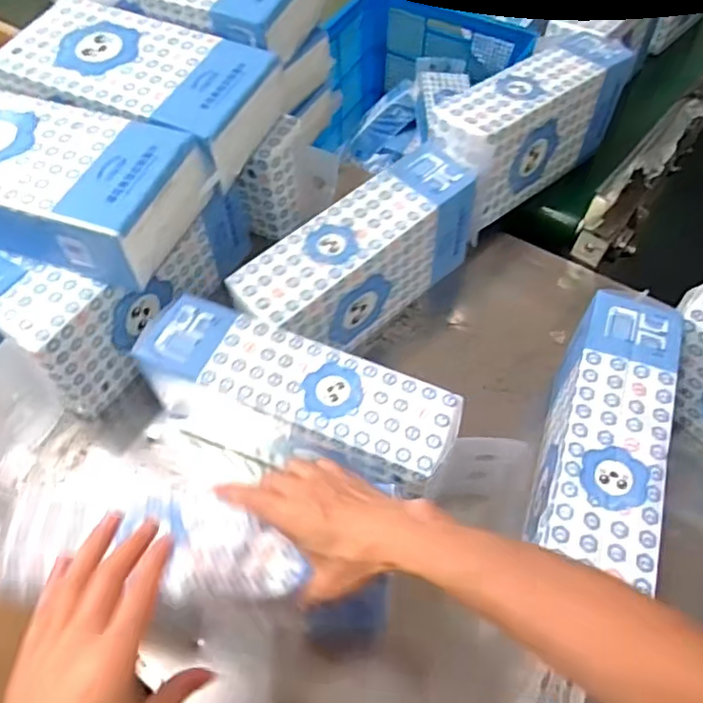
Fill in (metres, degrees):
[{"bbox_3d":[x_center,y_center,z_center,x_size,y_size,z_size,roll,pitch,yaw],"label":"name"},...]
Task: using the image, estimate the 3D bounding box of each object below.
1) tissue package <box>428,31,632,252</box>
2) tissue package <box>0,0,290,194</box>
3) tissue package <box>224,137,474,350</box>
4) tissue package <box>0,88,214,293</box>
[{"bbox_3d":[0.255,-0.331,0.897,0.114,0.180,0.369,40,66,22],"label":"tissue package"},{"bbox_3d":[-0.260,-0.333,0.773,0.322,0.076,0.181,21,60,13],"label":"tissue package"},{"bbox_3d":[0.012,-0.107,0.779,0.099,0.152,0.340,40,66,22],"label":"tissue package"},{"bbox_3d":[-0.339,-0.197,0.691,0.339,0.095,0.180,18,59,11],"label":"tissue package"}]

